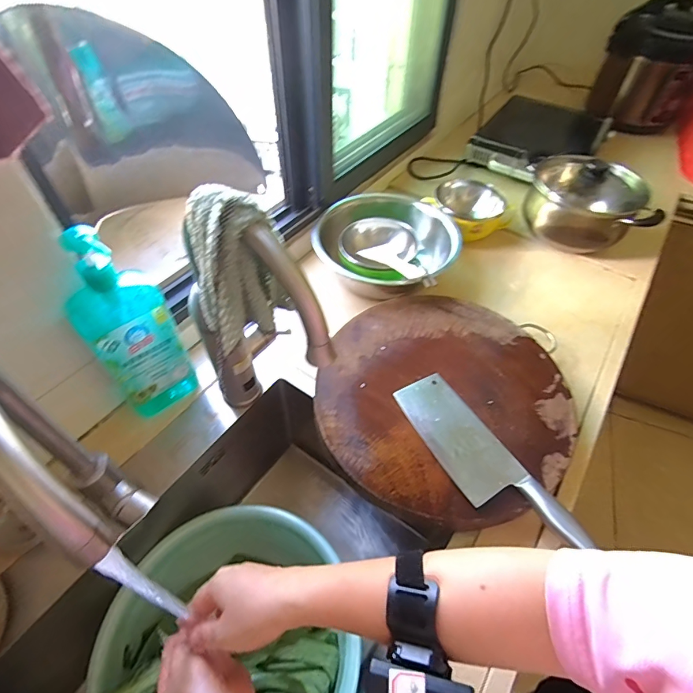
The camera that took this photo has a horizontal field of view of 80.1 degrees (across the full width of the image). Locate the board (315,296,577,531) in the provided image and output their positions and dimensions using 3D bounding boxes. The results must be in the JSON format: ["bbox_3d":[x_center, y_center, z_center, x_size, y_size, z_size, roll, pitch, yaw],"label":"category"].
[{"bbox_3d":[0.137,0.069,0.598,0.351,0.033,0.344,2,50,-2],"label":"board"}]

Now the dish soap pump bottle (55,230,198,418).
[{"bbox_3d":[-0.269,-0.017,0.521,0.098,0.280,0.055,-34,60,-27],"label":"dish soap pump bottle"}]

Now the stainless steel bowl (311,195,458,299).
[{"bbox_3d":[0.081,-0.190,0.757,0.217,0.071,0.249,36,57,24],"label":"stainless steel bowl"}]

